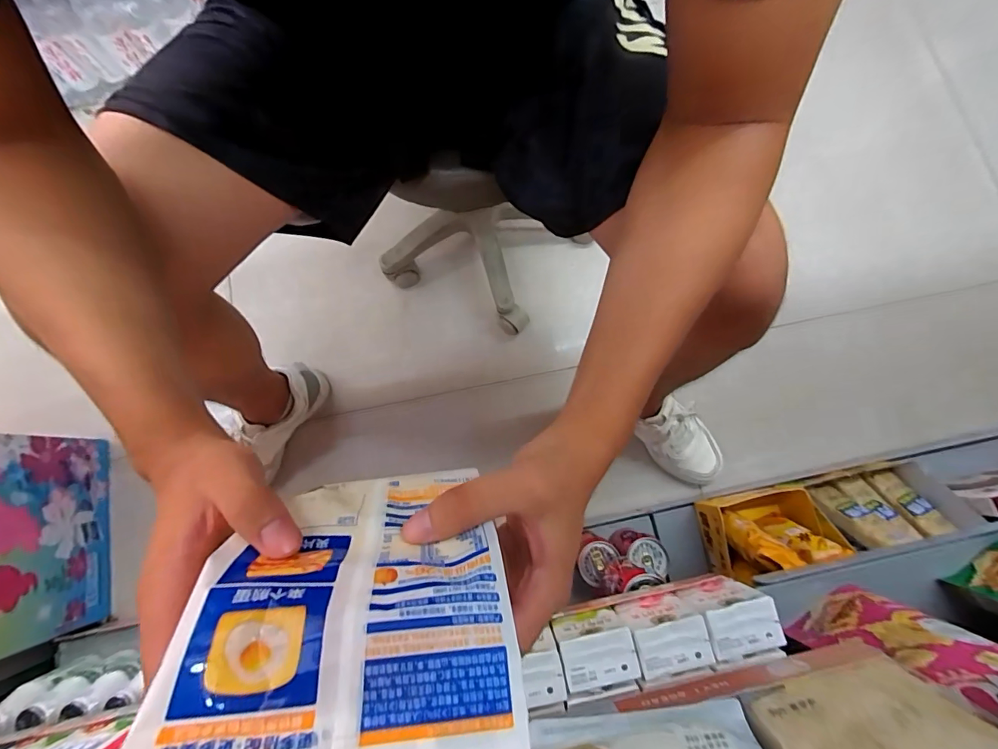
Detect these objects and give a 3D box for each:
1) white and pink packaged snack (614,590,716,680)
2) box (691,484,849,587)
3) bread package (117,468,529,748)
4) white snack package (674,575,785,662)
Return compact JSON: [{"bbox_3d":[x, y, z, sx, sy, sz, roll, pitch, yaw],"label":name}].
[{"bbox_3d":[0.155,0.248,0.429,0.064,0.069,0.044,-13,79,-3],"label":"white and pink packaged snack"},{"bbox_3d":[0.376,0.205,0.613,0.158,0.172,0.096,-19,79,-4],"label":"box"},{"bbox_3d":[-0.058,0.085,0.186,0.115,0.158,0.022,1,115,-10],"label":"bread package"},{"bbox_3d":[0.219,0.234,0.434,0.069,0.075,0.046,-15,79,-4],"label":"white snack package"}]

